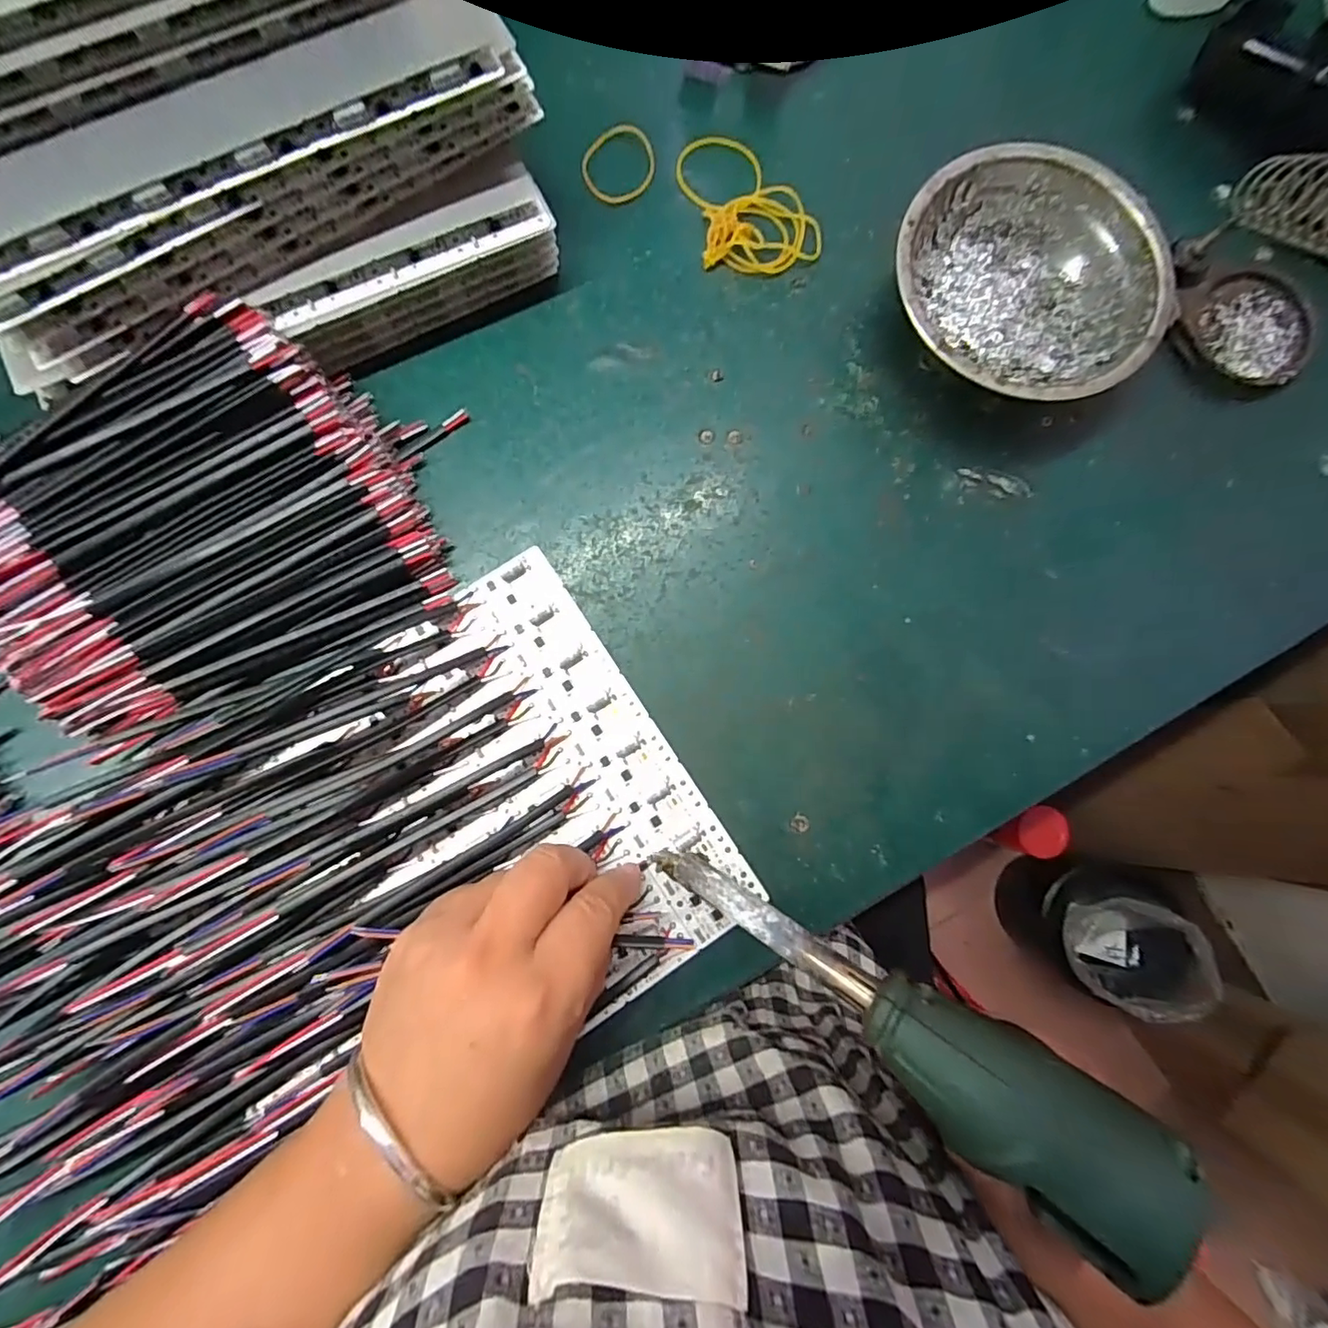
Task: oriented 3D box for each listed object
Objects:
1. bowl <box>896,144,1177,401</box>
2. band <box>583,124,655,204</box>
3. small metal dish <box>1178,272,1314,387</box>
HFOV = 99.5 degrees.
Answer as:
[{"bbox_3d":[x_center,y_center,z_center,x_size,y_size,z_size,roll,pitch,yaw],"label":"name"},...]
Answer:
[{"bbox_3d":[0.170,-0.179,0.278,0.117,0.043,0.123,0,83,-2],"label":"bowl"},{"bbox_3d":[-0.025,-0.272,0.306,0.040,0.005,0.040,0,83,-2],"label":"band"},{"bbox_3d":[0.308,-0.175,0.297,0.060,0.013,0.062,0,83,-2],"label":"small metal dish"}]

